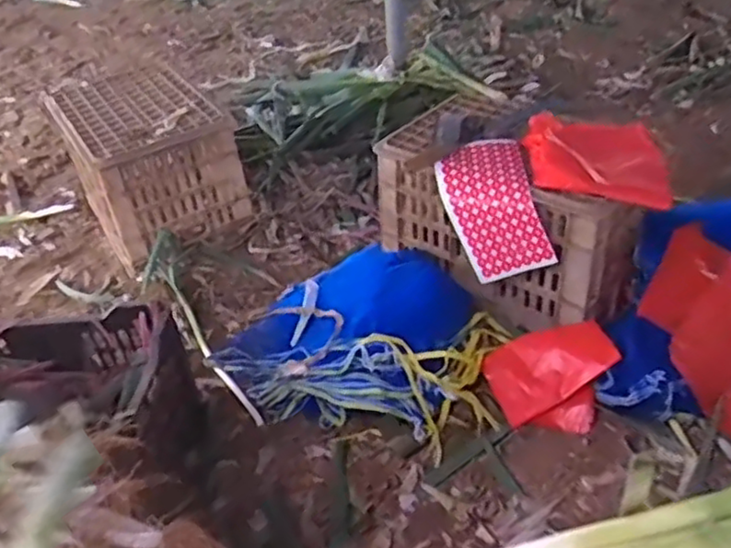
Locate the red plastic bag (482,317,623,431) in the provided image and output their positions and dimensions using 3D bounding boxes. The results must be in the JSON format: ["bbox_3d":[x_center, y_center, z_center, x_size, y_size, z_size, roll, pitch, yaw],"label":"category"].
[{"bbox_3d":[0.324,0.183,1.197,0.218,0.127,0.150,-3,39,4],"label":"red plastic bag"}]

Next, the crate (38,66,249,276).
[{"bbox_3d":[-0.559,-0.288,1.763,0.347,0.305,0.482,-25,42,-24],"label":"crate"}]

